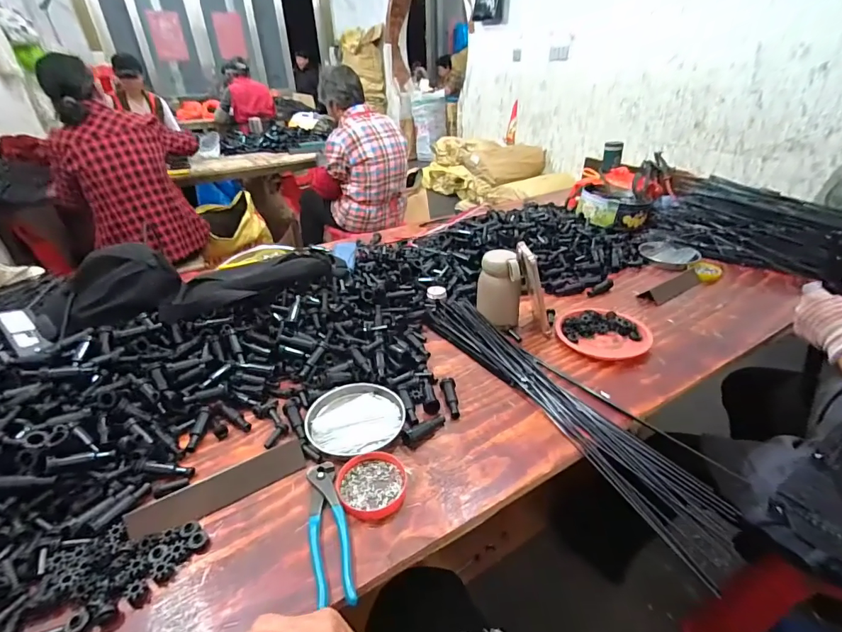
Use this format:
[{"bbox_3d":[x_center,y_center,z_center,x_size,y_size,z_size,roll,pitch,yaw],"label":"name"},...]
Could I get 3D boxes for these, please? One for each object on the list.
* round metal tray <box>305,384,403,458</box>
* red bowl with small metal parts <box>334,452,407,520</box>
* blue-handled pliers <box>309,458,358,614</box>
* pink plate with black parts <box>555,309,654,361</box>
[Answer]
[{"bbox_3d":[-0.092,0.143,0.589,0.132,0.015,0.125,-1,32,1],"label":"round metal tray"},{"bbox_3d":[-0.058,0.200,0.497,0.079,0.014,0.084,-1,32,1],"label":"red bowl with small metal parts"},{"bbox_3d":[-0.100,0.230,0.454,0.039,0.013,0.163,-9,33,-12],"label":"blue-handled pliers"},{"bbox_3d":[0.329,0.031,0.759,0.149,0.021,0.154,-2,30,1],"label":"pink plate with black parts"}]

